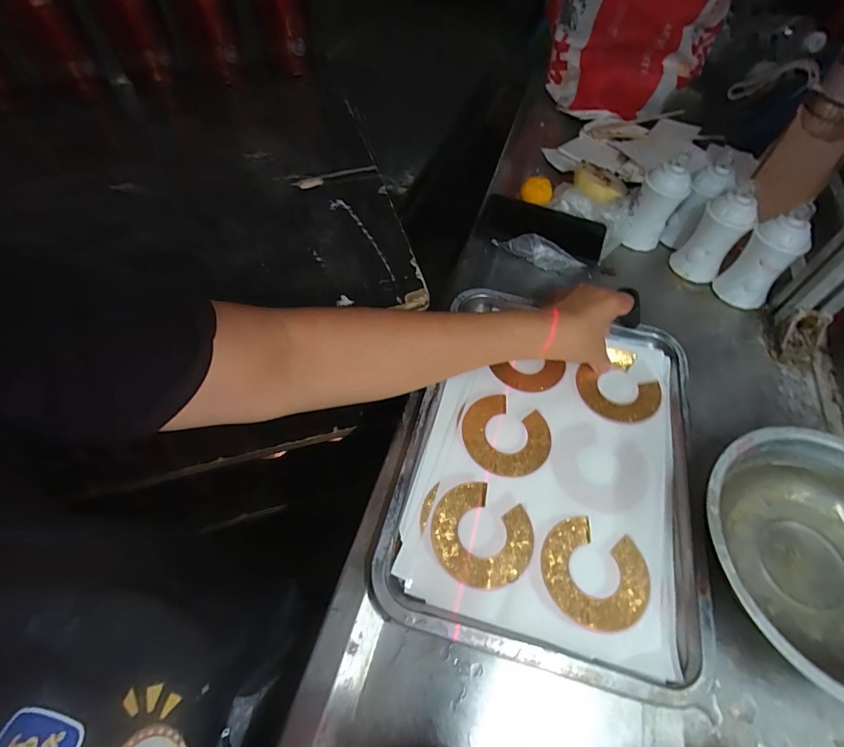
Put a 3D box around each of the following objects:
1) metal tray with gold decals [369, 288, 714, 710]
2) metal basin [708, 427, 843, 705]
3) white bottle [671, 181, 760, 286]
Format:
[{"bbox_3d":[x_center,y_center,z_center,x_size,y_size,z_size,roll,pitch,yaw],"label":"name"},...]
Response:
[{"bbox_3d":[0.118,0.072,0.398,0.256,0.022,0.336,13,57,8],"label":"metal tray with gold decals"},{"bbox_3d":[0.317,0.147,0.338,0.192,0.050,0.190,0,56,-1],"label":"metal basin"},{"bbox_3d":[0.358,-0.169,0.531,0.056,0.103,0.046,31,61,18],"label":"white bottle"}]

